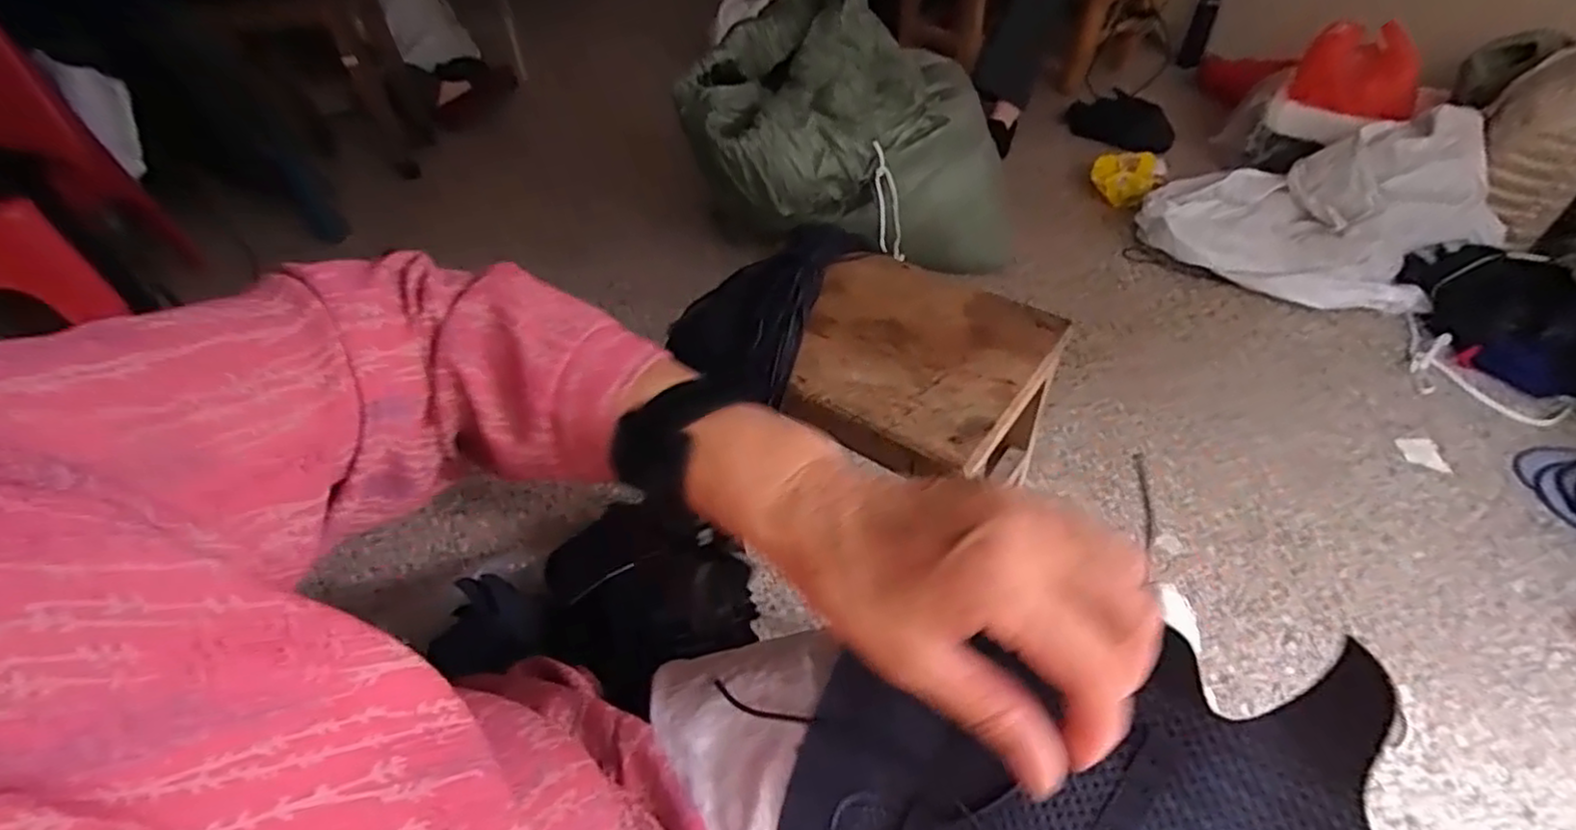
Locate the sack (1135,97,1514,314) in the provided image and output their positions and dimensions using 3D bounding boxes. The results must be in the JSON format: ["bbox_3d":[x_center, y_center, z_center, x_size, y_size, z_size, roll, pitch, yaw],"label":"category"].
[{"bbox_3d":[0.995,-0.395,1.310,0.469,0.216,0.446,-25,51,-20],"label":"sack"}]

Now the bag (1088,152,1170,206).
[{"bbox_3d":[0.757,-0.523,1.534,0.182,0.067,0.144,-27,52,-21],"label":"bag"}]

